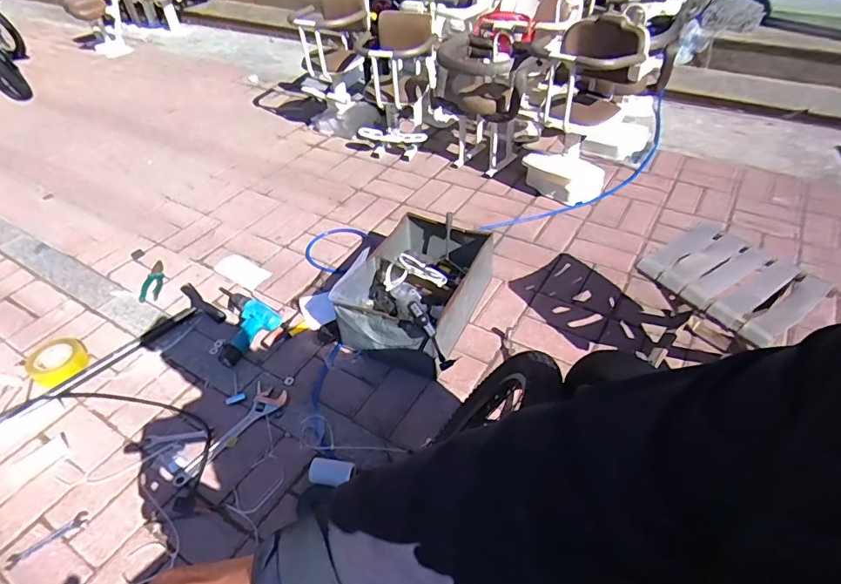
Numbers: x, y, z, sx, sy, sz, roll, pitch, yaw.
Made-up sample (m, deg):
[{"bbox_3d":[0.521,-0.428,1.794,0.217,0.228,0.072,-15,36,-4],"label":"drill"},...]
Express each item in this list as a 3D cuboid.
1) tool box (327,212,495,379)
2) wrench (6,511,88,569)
[{"bbox_3d":[-0.006,-0.024,1.296,0.328,0.196,0.431,17,46,21],"label":"tool box"},{"bbox_3d":[-0.736,0.488,0.970,0.141,0.005,0.028,-31,49,-27],"label":"wrench"}]

